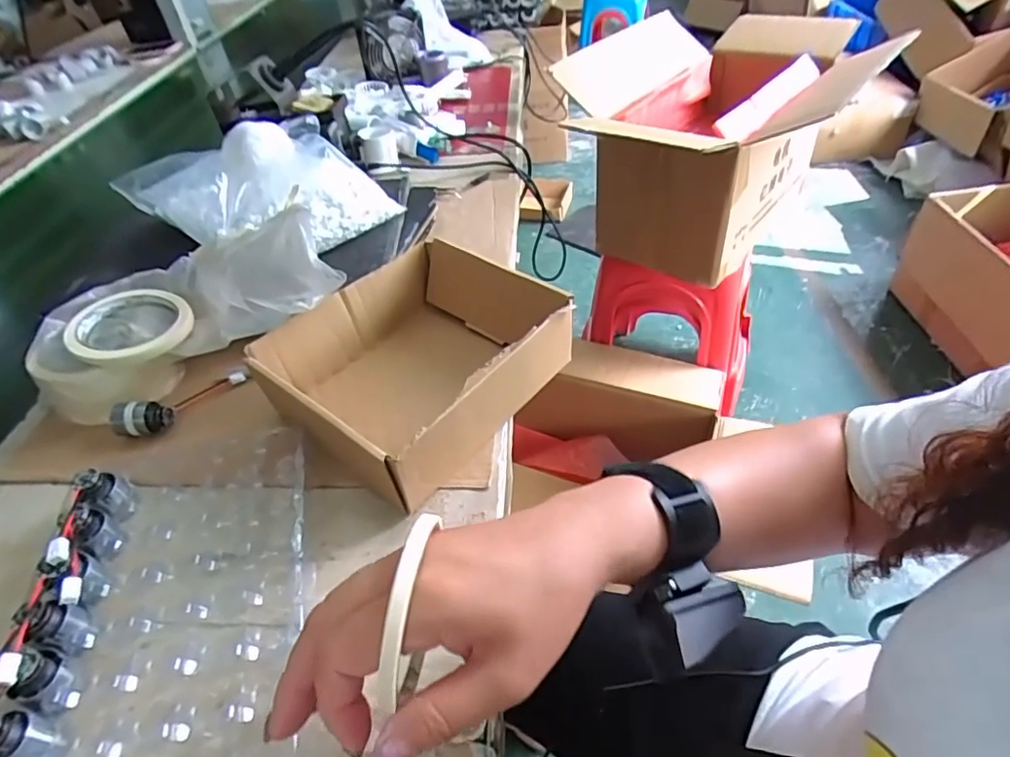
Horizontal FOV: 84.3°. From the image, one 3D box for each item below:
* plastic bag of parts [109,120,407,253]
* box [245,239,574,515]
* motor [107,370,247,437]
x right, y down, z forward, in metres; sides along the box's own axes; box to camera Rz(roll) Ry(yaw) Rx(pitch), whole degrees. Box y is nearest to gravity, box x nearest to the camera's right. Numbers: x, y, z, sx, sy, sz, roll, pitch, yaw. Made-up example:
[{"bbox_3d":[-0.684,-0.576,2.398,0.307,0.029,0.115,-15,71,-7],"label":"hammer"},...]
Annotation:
[{"bbox_3d":[-0.264,-0.192,0.577,0.254,0.093,0.138,7,47,14],"label":"plastic bag of parts"},{"bbox_3d":[-0.072,-0.015,0.478,0.186,0.081,0.209,29,54,30],"label":"box"},{"bbox_3d":[-0.284,0.019,0.488,0.106,0.026,0.030,-34,51,-23],"label":"motor"}]

